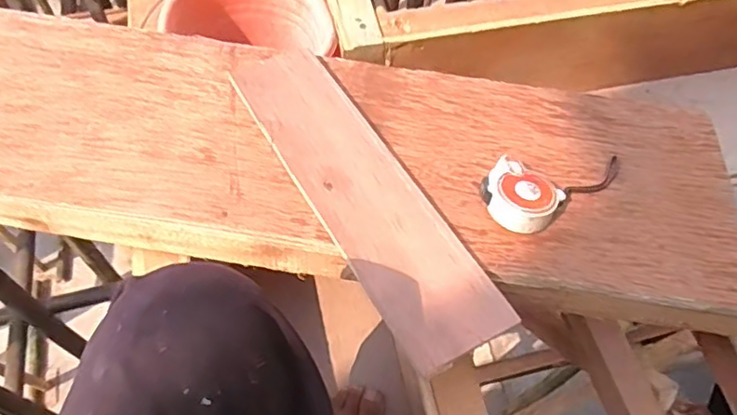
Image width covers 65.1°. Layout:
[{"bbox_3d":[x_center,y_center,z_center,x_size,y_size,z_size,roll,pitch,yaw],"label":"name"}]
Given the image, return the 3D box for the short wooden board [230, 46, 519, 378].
[{"bbox_3d":[-0.016,-0.030,0.583,0.100,0.012,0.412,-25,60,-17],"label":"short wooden board"}]

